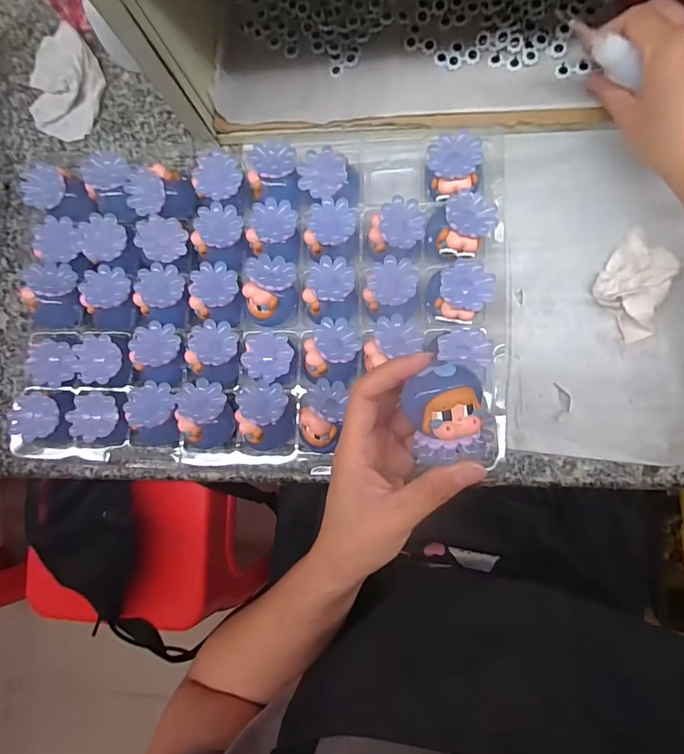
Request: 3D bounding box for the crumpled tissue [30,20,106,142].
[{"bbox_3d":[-0.254,-0.269,0.410,0.071,0.019,0.100,-6,85,8],"label":"crumpled tissue"}]

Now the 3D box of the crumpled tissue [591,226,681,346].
[{"bbox_3d":[0.214,-0.069,0.329,0.046,0.021,0.078,19,89,10],"label":"crumpled tissue"}]

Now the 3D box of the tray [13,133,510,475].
[{"bbox_3d":[-0.068,-0.056,0.354,0.382,0.052,0.255,-1,86,9],"label":"tray"}]

